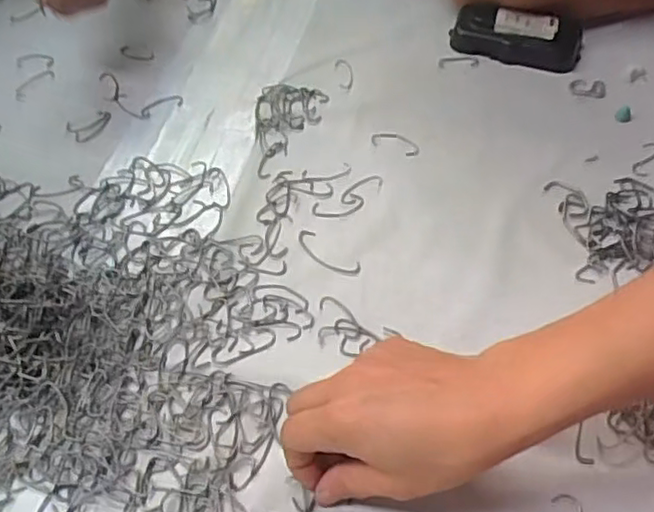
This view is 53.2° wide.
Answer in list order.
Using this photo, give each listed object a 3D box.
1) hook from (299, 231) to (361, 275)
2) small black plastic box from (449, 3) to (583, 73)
[{"bbox_3d":[0.000,-0.002,0.441,0.051,0.004,0.017,35,62,24],"label":"hook"},{"bbox_3d":[0.163,-0.188,0.557,0.108,0.030,0.042,10,55,8],"label":"small black plastic box"}]

